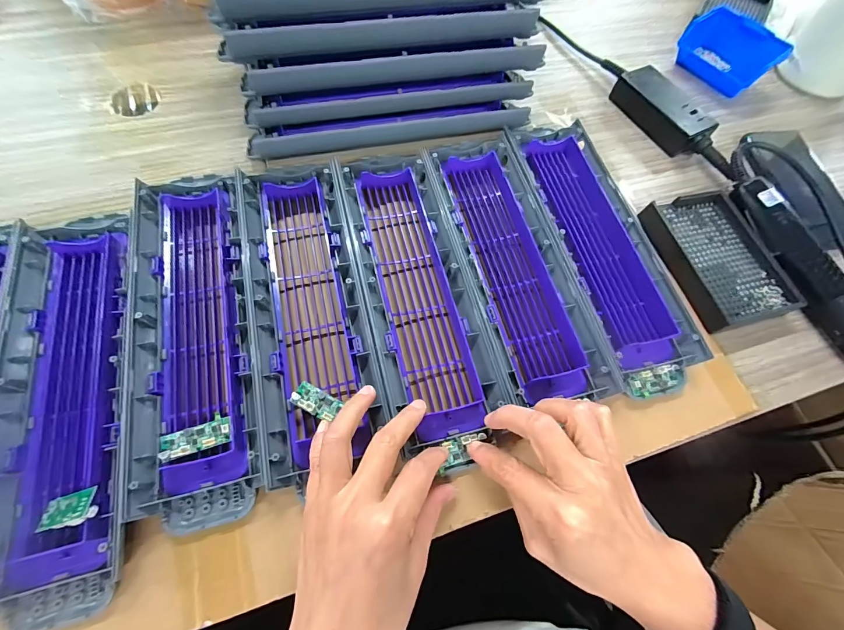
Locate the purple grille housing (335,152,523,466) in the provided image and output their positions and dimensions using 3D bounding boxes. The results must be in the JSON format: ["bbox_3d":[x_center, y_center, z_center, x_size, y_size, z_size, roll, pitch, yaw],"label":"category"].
[{"bbox_3d":[-0.007,-0.035,0.310,0.087,0.024,0.269,-14,68,-9],"label":"purple grille housing"}]

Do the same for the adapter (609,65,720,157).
[{"bbox_3d":[0.279,-0.240,0.427,0.047,0.030,0.122,-25,71,-13],"label":"adapter"}]

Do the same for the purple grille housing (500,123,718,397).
[{"bbox_3d":[0.159,-0.075,0.342,0.086,0.027,0.294,-13,68,-8],"label":"purple grille housing"}]

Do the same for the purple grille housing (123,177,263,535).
[{"bbox_3d":[-0.176,0.005,0.287,0.081,0.029,0.286,-13,69,-8],"label":"purple grille housing"}]

